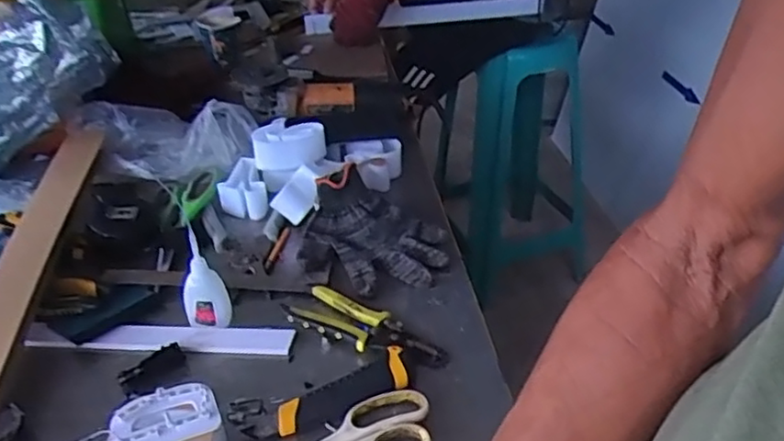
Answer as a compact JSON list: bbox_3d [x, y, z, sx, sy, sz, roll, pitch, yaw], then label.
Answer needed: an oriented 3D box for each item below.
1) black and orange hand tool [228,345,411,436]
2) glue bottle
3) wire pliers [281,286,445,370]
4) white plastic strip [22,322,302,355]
[{"bbox_3d":[-0.063,0.154,0.594,0.158,0.018,0.052,-14,35,-16],"label":"black and orange hand tool"},{"bbox_3d":[-0.190,0.058,0.663,0.043,0.111,0.030,-8,34,-8],"label":"glue bottle"},{"bbox_3d":[-0.028,0.104,0.666,0.172,0.023,0.058,15,37,24],"label":"wire pliers"},{"bbox_3d":[-0.232,0.116,0.673,0.262,0.011,0.035,-1,34,3],"label":"white plastic strip"}]

